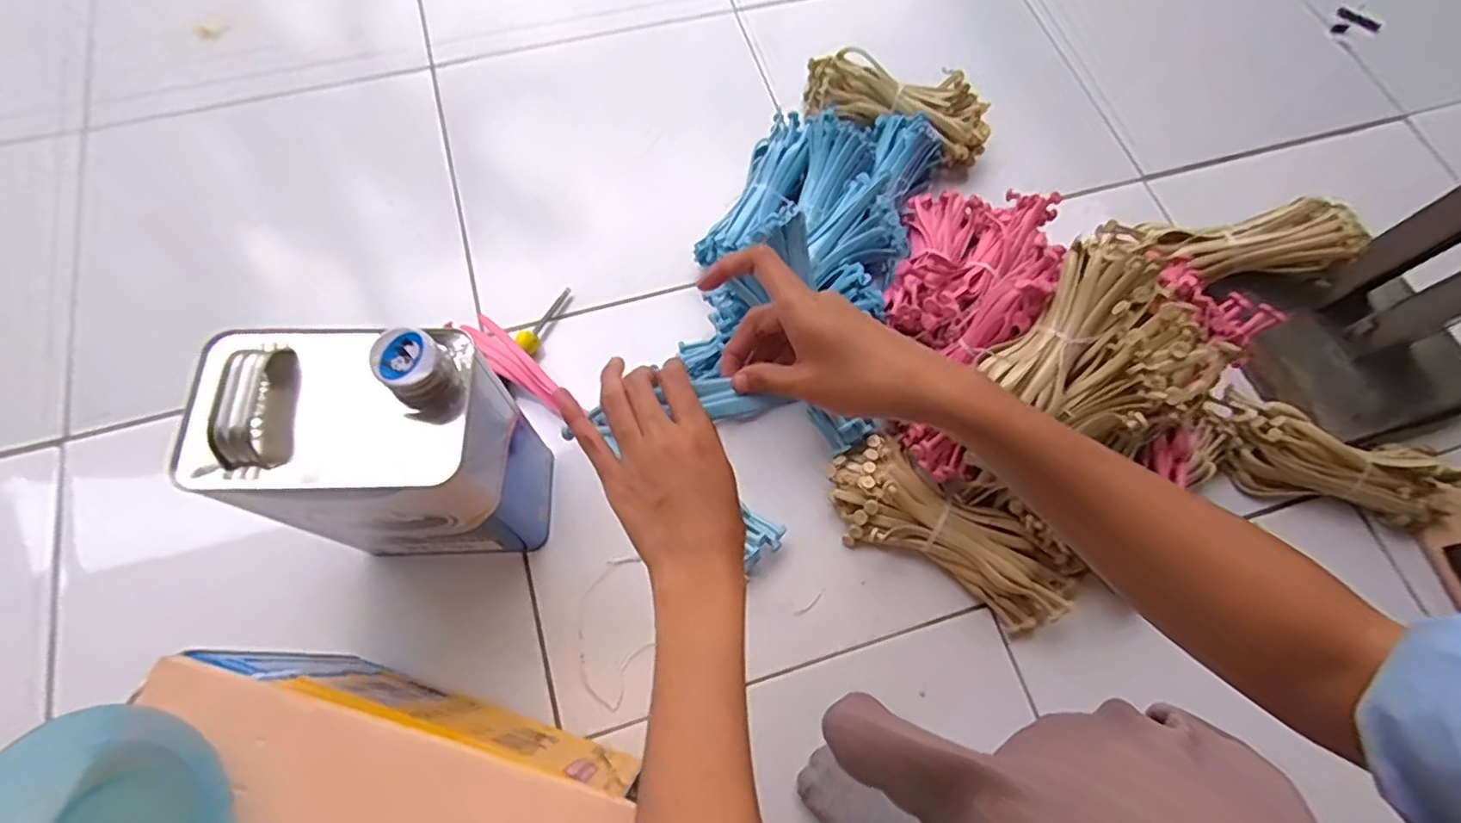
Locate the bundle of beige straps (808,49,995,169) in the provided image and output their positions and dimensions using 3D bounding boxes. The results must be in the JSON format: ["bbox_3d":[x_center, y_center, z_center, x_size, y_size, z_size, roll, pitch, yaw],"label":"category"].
[{"bbox_3d":[0.197,-0.369,0.789,0.228,0.059,0.082,25,71,7],"label":"bundle of beige straps"}]

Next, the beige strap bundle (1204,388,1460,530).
[{"bbox_3d":[0.580,0.049,0.643,0.236,0.054,0.077,18,70,5],"label":"beige strap bundle"}]

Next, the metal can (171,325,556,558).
[{"bbox_3d":[-0.251,0.039,0.495,0.172,0.255,0.104,-8,70,-5],"label":"metal can"}]

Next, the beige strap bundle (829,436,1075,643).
[{"bbox_3d":[0.194,0.121,0.608,0.234,0.053,0.090,36,72,11],"label":"beige strap bundle"}]

